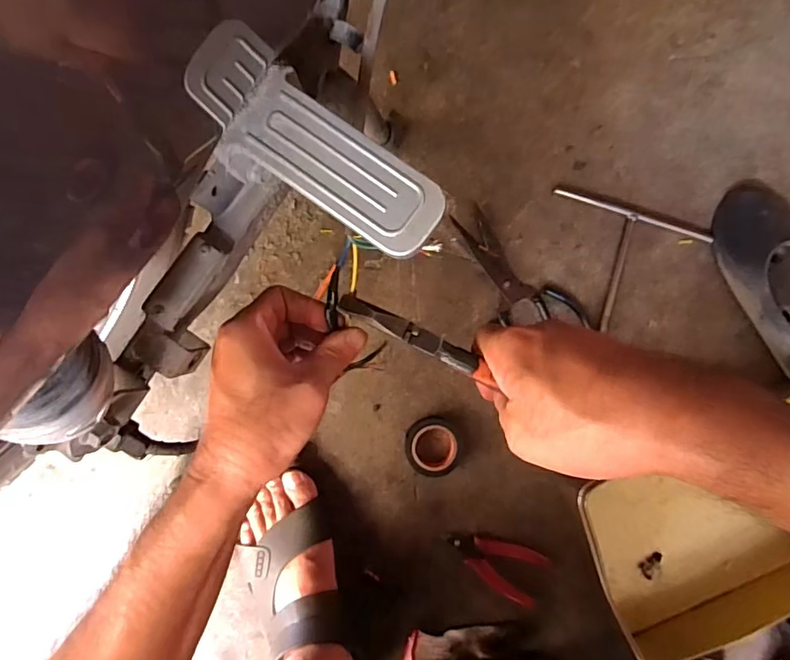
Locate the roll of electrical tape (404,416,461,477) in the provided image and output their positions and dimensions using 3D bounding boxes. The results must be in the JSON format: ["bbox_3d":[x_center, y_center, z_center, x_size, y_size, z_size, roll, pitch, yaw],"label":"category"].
[{"bbox_3d":[0.041,0.127,0.555,0.059,0.017,0.063,0,89,-6],"label":"roll of electrical tape"}]

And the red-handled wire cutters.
[{"bbox_3d":[0.113,0.252,0.560,0.112,0.024,0.054,32,86,-4],"label":"red-handled wire cutters"}]

